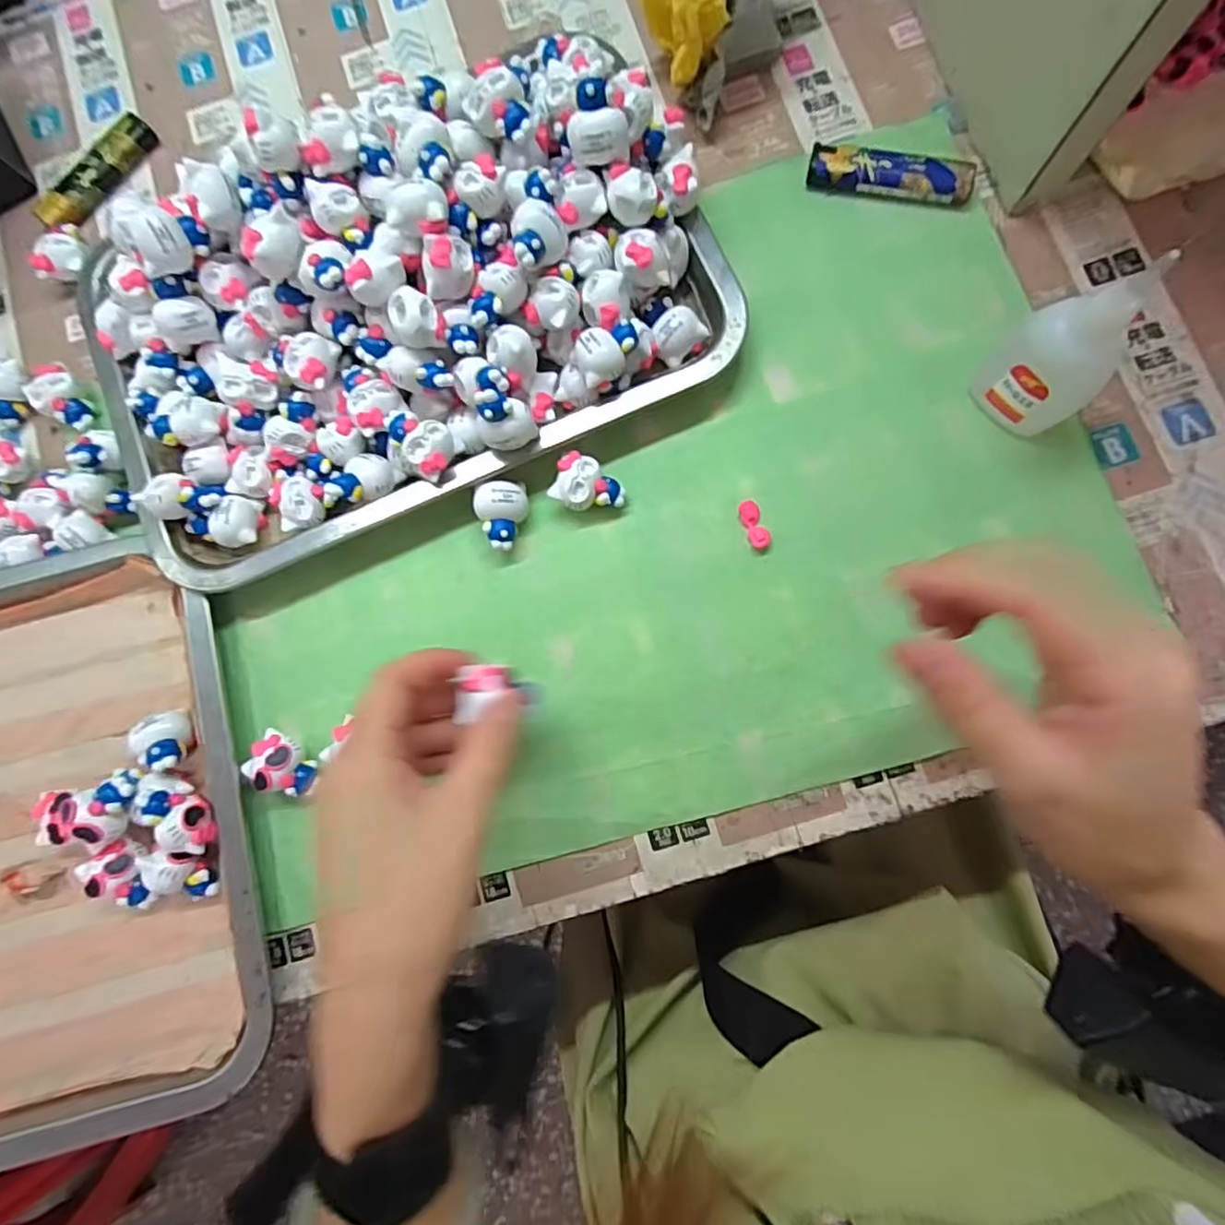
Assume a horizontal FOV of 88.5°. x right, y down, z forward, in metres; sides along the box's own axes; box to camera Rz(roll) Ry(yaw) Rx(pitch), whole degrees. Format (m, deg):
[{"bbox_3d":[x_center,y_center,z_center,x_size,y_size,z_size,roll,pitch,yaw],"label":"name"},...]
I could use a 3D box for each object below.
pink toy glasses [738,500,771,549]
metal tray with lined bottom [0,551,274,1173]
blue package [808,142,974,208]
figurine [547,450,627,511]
[{"bbox_3d":[0.068,-0.042,0.300,0.010,0.005,0.024,-20,81,2],"label":"pink toy glasses"},{"bbox_3d":[-0.324,0.126,0.296,0.318,0.033,0.258,-16,81,2],"label":"metal tray with lined bottom"},{"bbox_3d":[0.139,-0.219,0.316,0.078,0.013,0.017,13,84,6],"label":"blue package"},{"bbox_3d":[-0.012,-0.059,0.303,0.033,0.017,0.025,28,86,8],"label":"figurine"}]

